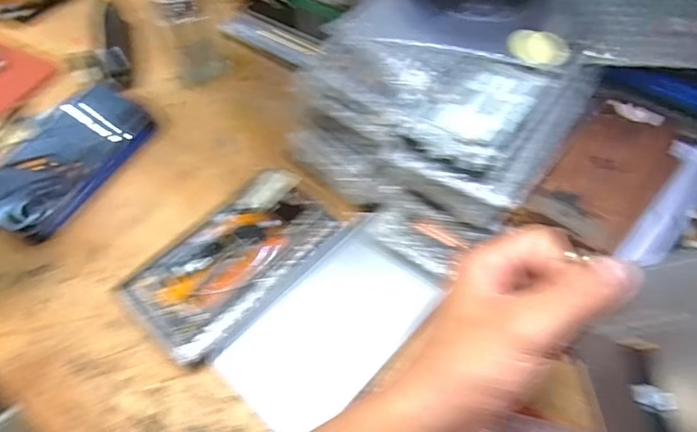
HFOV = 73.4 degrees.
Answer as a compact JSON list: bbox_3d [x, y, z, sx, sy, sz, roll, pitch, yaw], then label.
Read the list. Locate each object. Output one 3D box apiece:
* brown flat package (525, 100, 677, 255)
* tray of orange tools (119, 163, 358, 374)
[{"bbox_3d":[0.199,-0.034,0.358,0.073,0.012,0.144,34,63,20],"label":"brown flat package"},{"bbox_3d":[-0.092,0.035,0.396,0.098,0.021,0.172,40,65,22],"label":"tray of orange tools"}]

